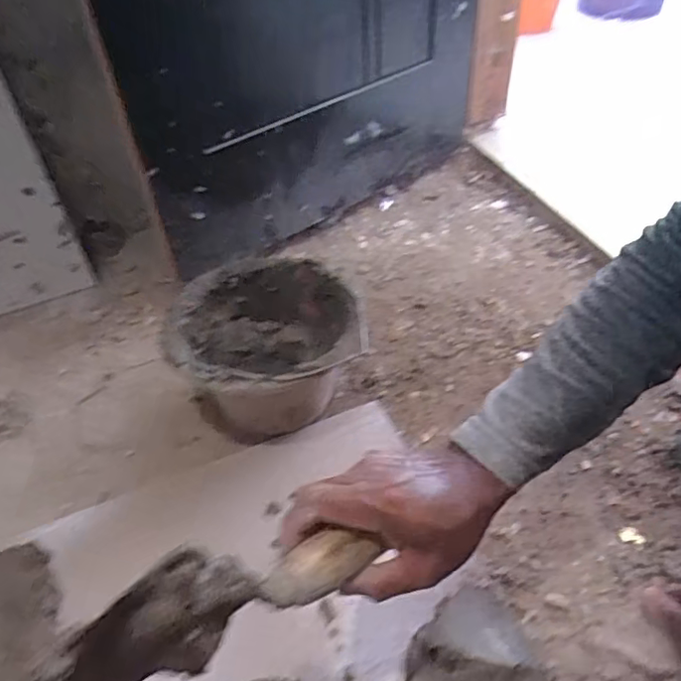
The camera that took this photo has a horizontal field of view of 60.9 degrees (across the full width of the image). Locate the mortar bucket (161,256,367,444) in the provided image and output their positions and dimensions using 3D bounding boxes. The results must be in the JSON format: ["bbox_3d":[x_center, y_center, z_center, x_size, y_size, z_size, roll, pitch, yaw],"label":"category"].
[{"bbox_3d":[-0.096,0.017,0.804,0.236,0.168,0.251,-2,46,2],"label":"mortar bucket"}]

